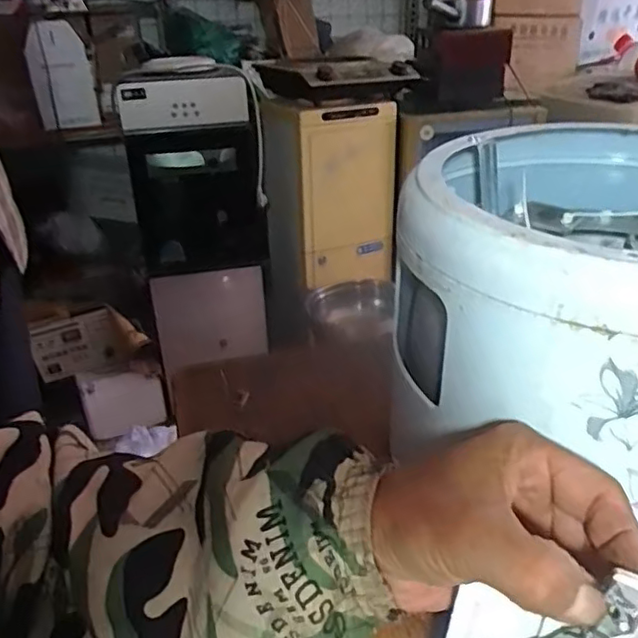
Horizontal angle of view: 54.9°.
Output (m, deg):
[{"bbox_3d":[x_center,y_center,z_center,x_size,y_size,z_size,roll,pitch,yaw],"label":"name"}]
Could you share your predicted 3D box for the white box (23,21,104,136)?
[{"bbox_3d":[-0.690,-0.644,1.649,0.161,0.258,0.073,-9,29,-15],"label":"white box"}]

